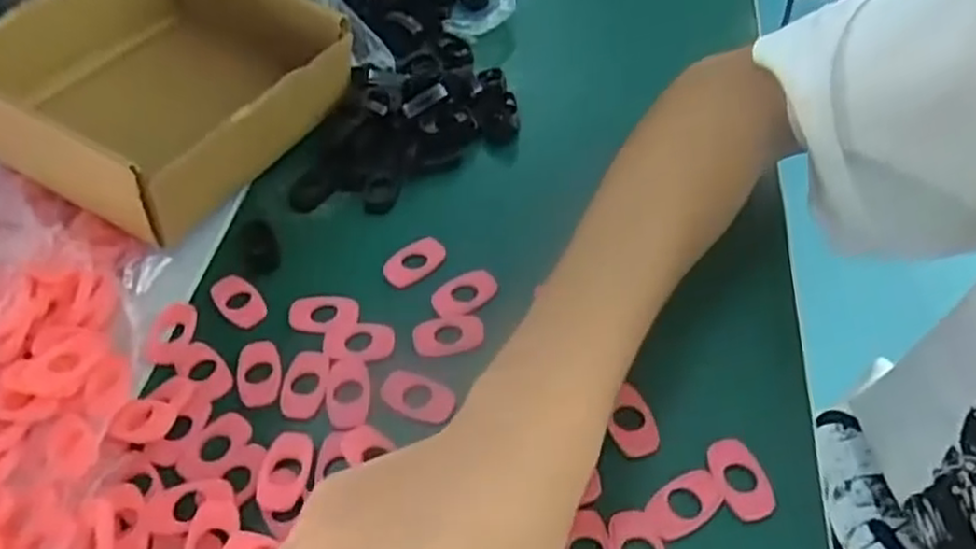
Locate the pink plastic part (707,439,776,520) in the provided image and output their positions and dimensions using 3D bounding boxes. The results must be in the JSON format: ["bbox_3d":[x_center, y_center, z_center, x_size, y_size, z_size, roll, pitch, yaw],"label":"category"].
[{"bbox_3d":[0.100,0.081,0.288,0.019,0.004,0.032,-12,53,-8],"label":"pink plastic part"}]

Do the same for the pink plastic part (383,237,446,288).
[{"bbox_3d":[-0.038,-0.007,0.369,0.032,0.008,0.019,-23,55,-16],"label":"pink plastic part"}]

